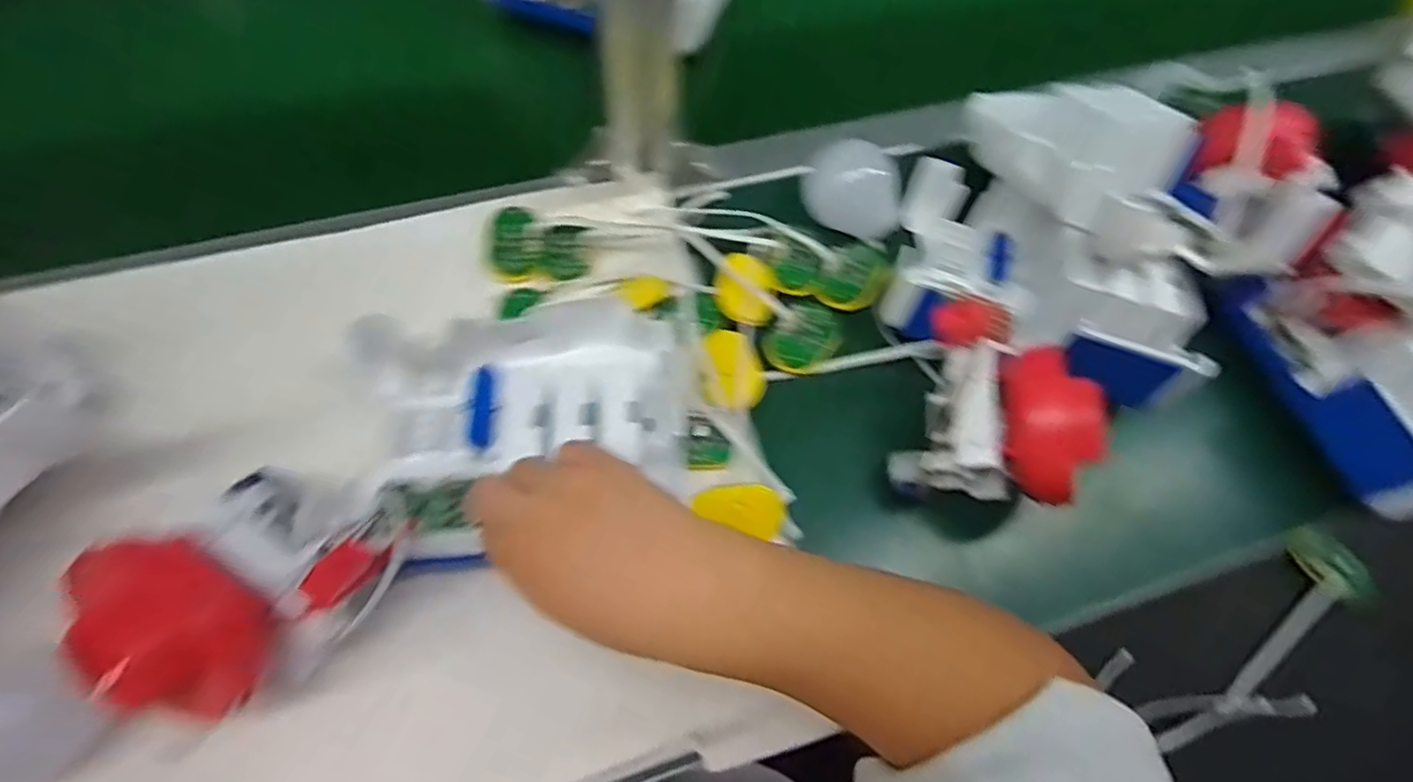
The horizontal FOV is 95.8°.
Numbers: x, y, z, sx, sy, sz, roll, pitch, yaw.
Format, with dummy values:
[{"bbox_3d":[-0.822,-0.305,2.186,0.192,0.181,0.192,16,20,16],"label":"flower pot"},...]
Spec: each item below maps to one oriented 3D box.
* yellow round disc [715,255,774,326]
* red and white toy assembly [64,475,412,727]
[{"bbox_3d":[0.026,-0.068,0.418,0.038,0.011,0.049,11,65,1],"label":"yellow round disc"},{"bbox_3d":[-0.208,0.092,0.291,0.098,0.060,0.100,1,65,-3],"label":"red and white toy assembly"}]

